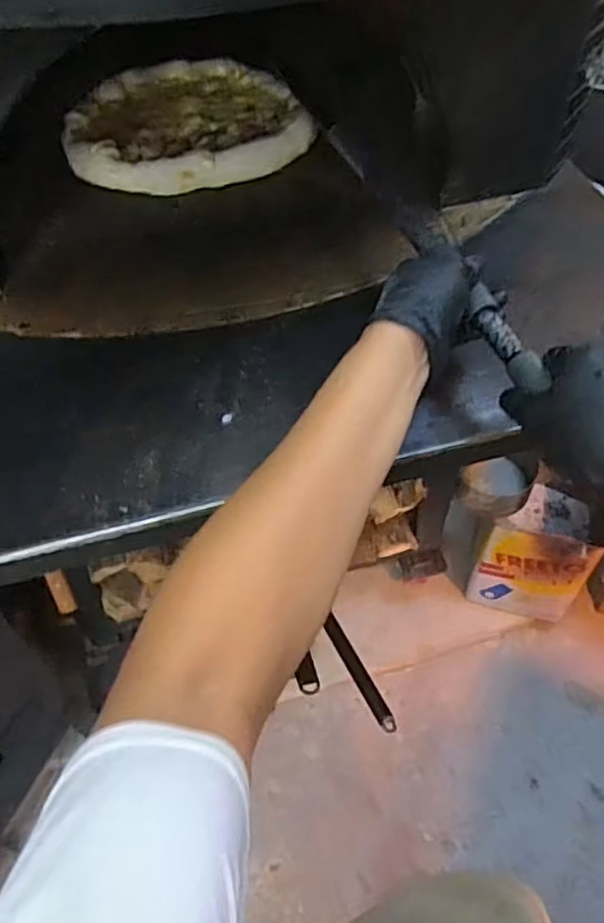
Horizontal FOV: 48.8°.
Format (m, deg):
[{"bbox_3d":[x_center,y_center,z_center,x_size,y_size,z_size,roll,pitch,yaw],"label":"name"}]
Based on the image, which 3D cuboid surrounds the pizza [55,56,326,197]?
[{"bbox_3d":[-0.142,-0.414,0.800,0.272,0.028,0.274,-11,54,-7],"label":"pizza"}]

